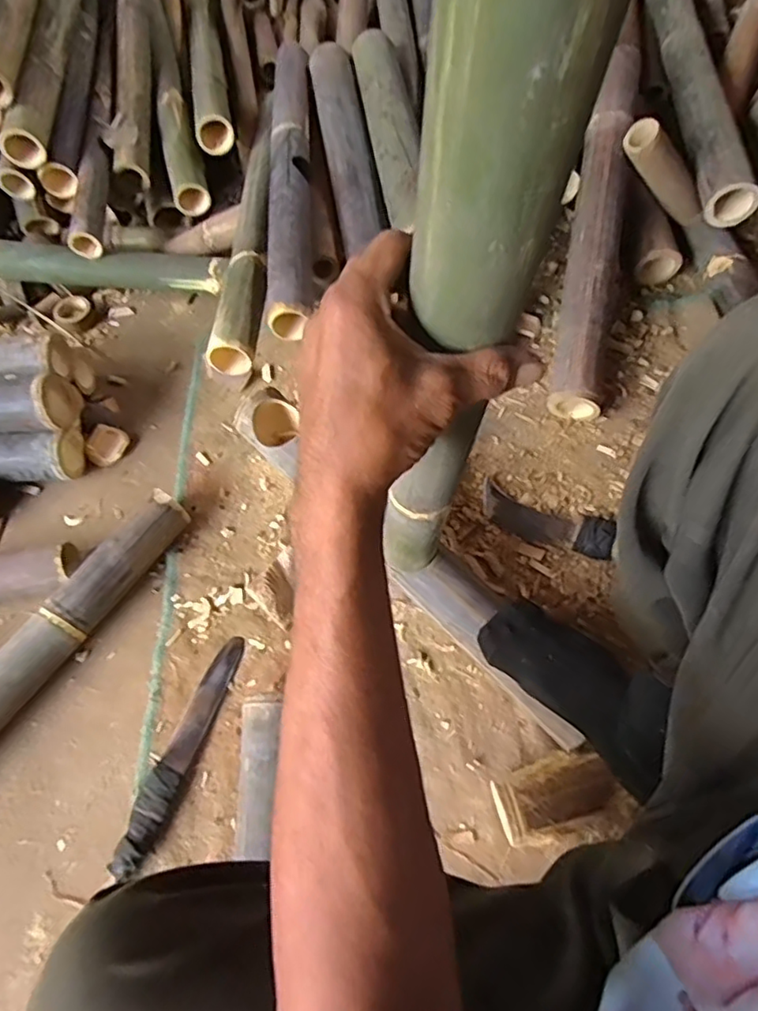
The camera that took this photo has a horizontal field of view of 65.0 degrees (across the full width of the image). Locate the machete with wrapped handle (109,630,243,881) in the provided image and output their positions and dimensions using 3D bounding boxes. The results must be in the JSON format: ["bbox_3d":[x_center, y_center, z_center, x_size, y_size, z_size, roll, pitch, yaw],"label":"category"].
[{"bbox_3d":[-0.219,0.264,0.658,0.035,0.028,0.254,15,63,12],"label":"machete with wrapped handle"}]

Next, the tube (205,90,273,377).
[{"bbox_3d":[-0.191,-0.451,0.932,0.069,0.052,0.595,0,61,4],"label":"tube"}]

